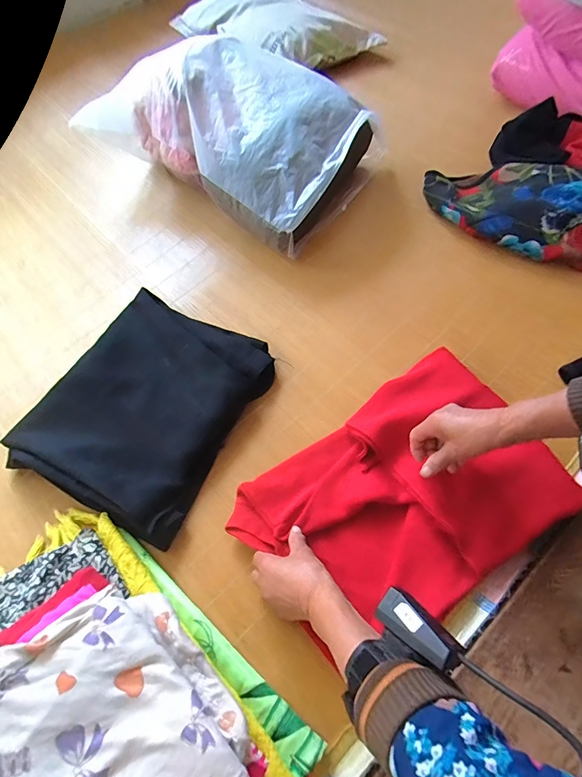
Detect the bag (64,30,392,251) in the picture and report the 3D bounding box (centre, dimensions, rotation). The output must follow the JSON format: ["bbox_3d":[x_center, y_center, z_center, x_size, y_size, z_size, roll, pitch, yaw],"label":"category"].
[{"bbox_3d":[-0.096,-0.502,0.787,0.479,0.213,0.331,32,70,18],"label":"bag"}]

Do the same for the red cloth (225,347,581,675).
[{"bbox_3d":[0.135,0.136,0.512,0.368,0.058,0.247,-32,66,-12],"label":"red cloth"}]

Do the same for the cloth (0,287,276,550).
[{"bbox_3d":[-0.212,0.019,0.622,0.276,0.054,0.334,25,68,16],"label":"cloth"}]

